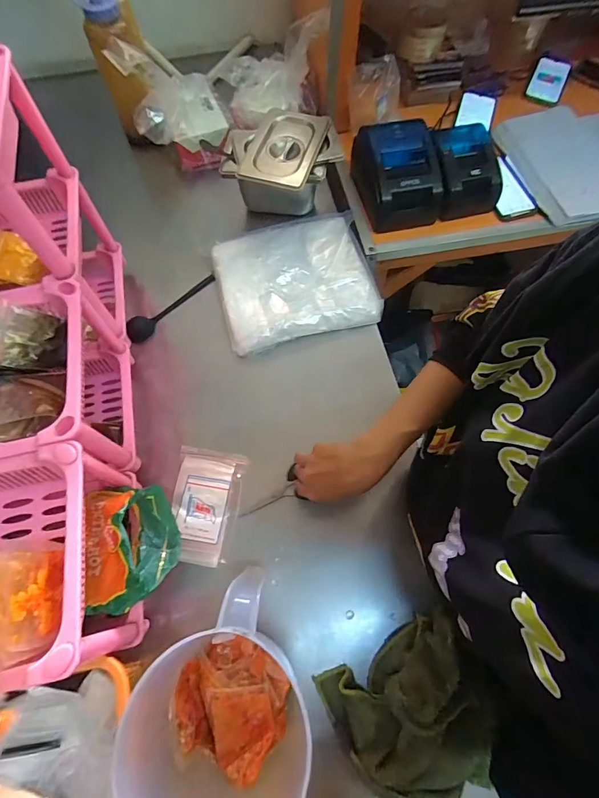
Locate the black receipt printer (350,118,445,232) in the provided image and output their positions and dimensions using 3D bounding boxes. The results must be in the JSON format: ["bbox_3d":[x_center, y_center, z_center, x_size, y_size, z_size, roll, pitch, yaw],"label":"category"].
[{"bbox_3d":[0.175,-0.417,0.731,0.162,0.112,0.150,-13,67,-5],"label":"black receipt printer"}]

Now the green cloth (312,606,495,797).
[{"bbox_3d":[0.128,0.347,0.418,0.161,0.071,0.155,-29,69,-11],"label":"green cloth"}]

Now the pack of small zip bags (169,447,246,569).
[{"bbox_3d":[-0.131,0.141,0.530,0.089,0.016,0.149,9,67,4],"label":"pack of small zip bags"}]

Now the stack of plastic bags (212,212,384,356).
[{"bbox_3d":[-0.008,-0.211,0.667,0.261,0.040,0.230,-16,67,-6],"label":"stack of plastic bags"}]

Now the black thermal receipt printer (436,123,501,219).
[{"bbox_3d":[0.328,-0.450,0.751,0.134,0.088,0.162,-7,67,-2],"label":"black thermal receipt printer"}]

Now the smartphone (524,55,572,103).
[{"bbox_3d":[0.601,-0.772,0.939,0.081,0.009,0.160,26,77,3],"label":"smartphone"}]

